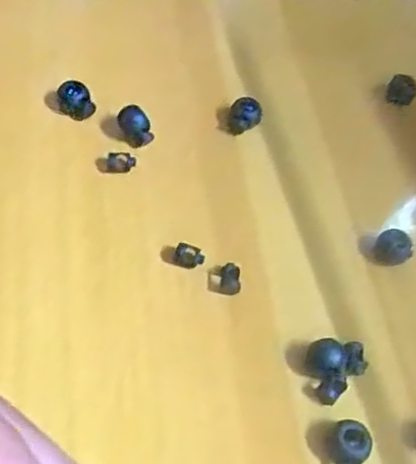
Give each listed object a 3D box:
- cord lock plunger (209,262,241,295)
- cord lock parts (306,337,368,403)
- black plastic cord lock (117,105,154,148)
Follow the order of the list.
[{"bbox_3d":[0.007,0.020,0.280,0.013,0.010,0.013,7,56,-7],"label":"cord lock plunger"},{"bbox_3d":[0.052,0.054,0.258,0.023,0.011,0.023,5,56,-8],"label":"cord lock parts"},{"bbox_3d":[-0.035,-0.051,0.319,0.013,0.012,0.017,-19,63,-22],"label":"black plastic cord lock"}]

